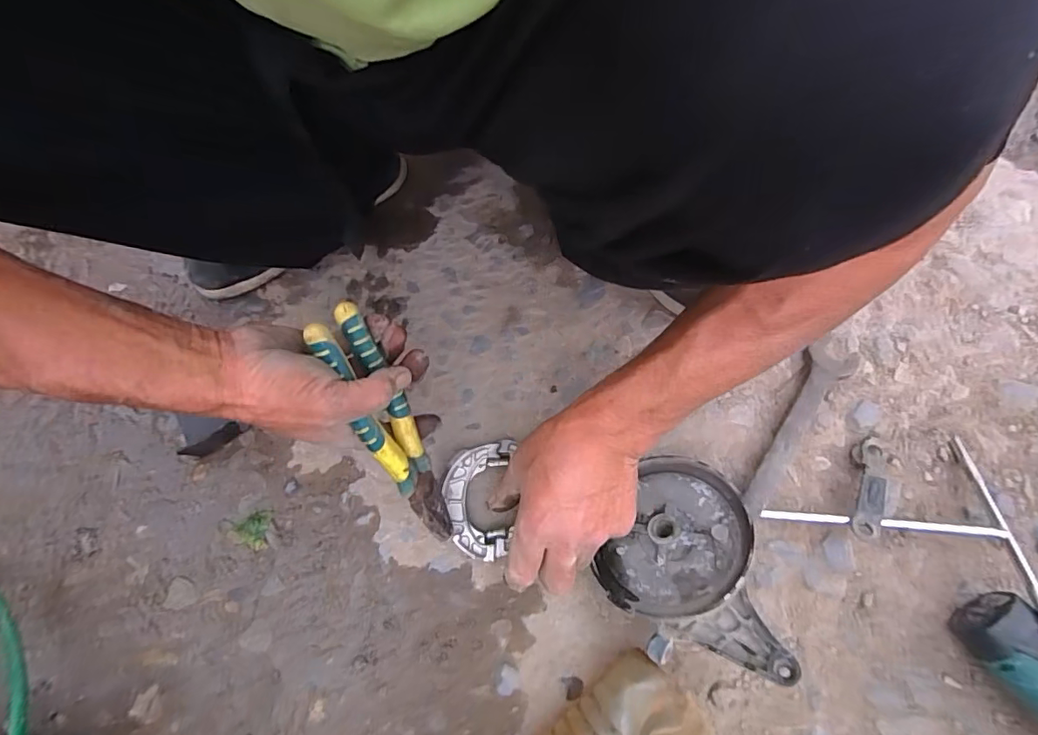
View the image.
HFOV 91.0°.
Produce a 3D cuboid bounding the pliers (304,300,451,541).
[{"bbox_3d":[-0.094,0.050,0.362,0.020,0.040,0.191,-14,111,21],"label":"pliers"}]

